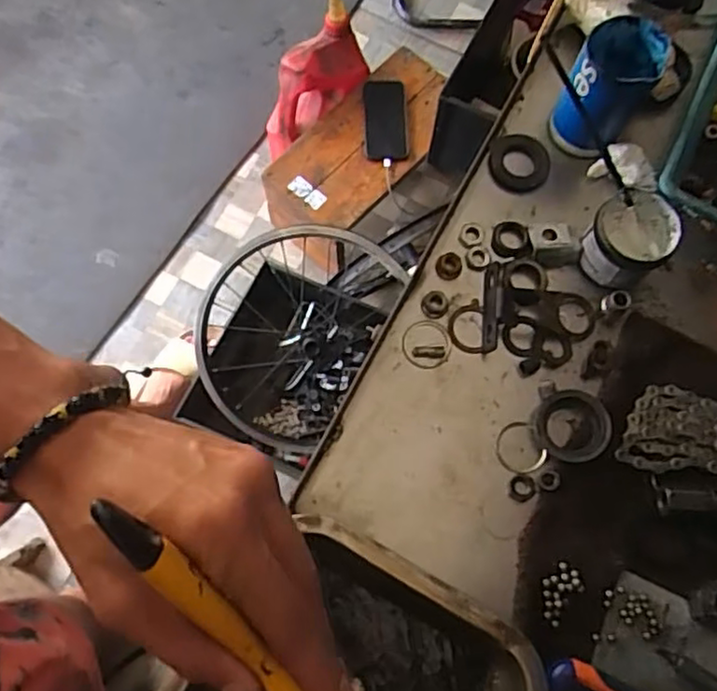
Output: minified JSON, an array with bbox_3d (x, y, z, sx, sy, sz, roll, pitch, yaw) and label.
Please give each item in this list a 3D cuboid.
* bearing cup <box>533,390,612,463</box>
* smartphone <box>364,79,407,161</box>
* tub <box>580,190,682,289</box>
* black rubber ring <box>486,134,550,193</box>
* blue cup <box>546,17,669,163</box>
[{"bbox_3d":[0.139,0.053,0.442,0.043,0.019,0.045,0,72,1],"label":"bearing cup"},{"bbox_3d":[0.050,-0.428,1.281,0.080,0.013,0.174,-1,73,-2],"label":"smartphone"},{"bbox_3d":[0.186,-0.071,0.469,0.052,0.046,0.055,0,72,1],"label":"tub"},{"bbox_3d":[0.121,-0.139,0.511,0.045,0.009,0.047,0,72,1],"label":"black rubber ring"},{"bbox_3d":[0.175,-0.180,0.481,0.052,0.089,0.059,28,75,10],"label":"blue cup"}]

